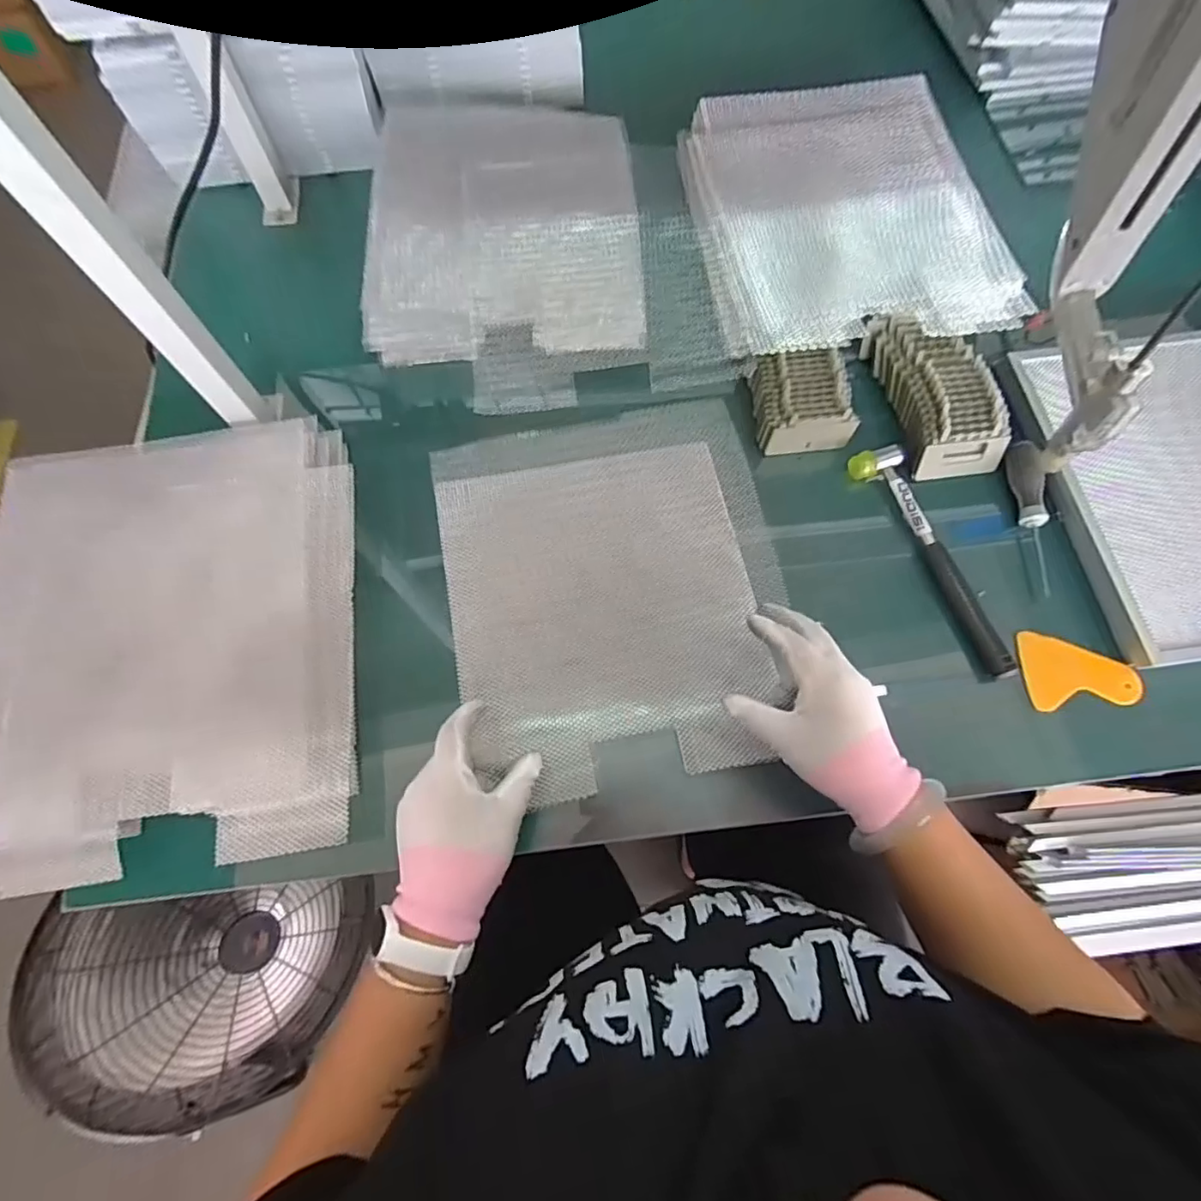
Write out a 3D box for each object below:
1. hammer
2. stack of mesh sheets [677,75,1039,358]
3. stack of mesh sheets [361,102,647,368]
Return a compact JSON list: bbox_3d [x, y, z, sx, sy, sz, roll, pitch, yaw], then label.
[{"bbox_3d":[0.323,-0.044,0.551,0.049,0.022,0.244,-21,72,-8],"label":"hammer"},{"bbox_3d":[0.260,-0.441,0.641,0.312,0.040,0.397,-7,71,-3],"label":"stack of mesh sheets"},{"bbox_3d":[-0.100,-0.398,0.618,0.278,0.030,0.287,0,80,-5],"label":"stack of mesh sheets"}]

